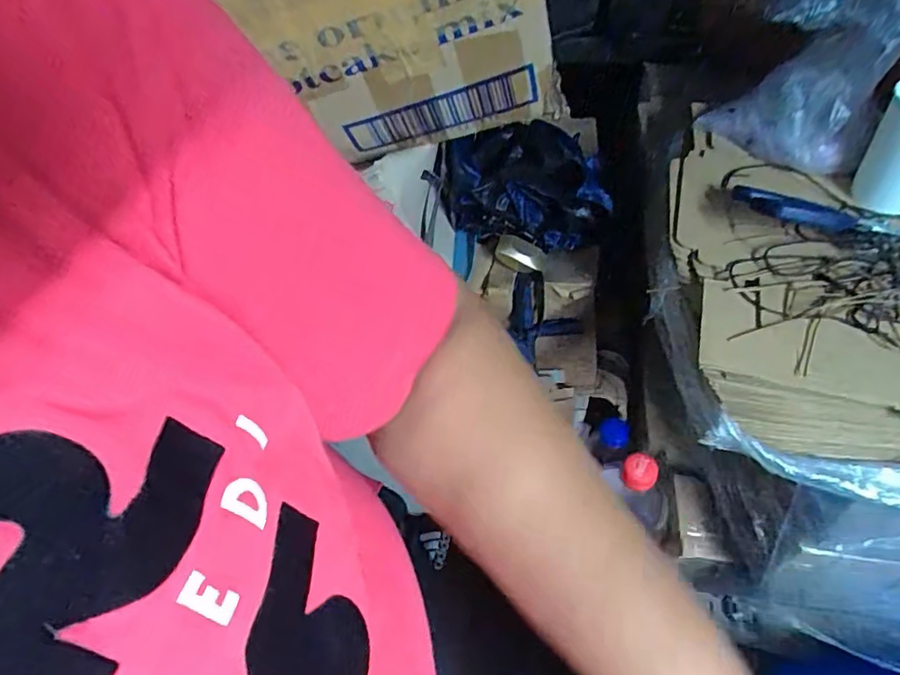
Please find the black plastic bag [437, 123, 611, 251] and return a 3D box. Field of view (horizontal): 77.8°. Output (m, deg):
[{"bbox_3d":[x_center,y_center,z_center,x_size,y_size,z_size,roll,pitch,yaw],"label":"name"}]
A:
[{"bbox_3d":[0.075,-0.149,0.562,0.168,0.120,0.056,4,49,8],"label":"black plastic bag"}]

